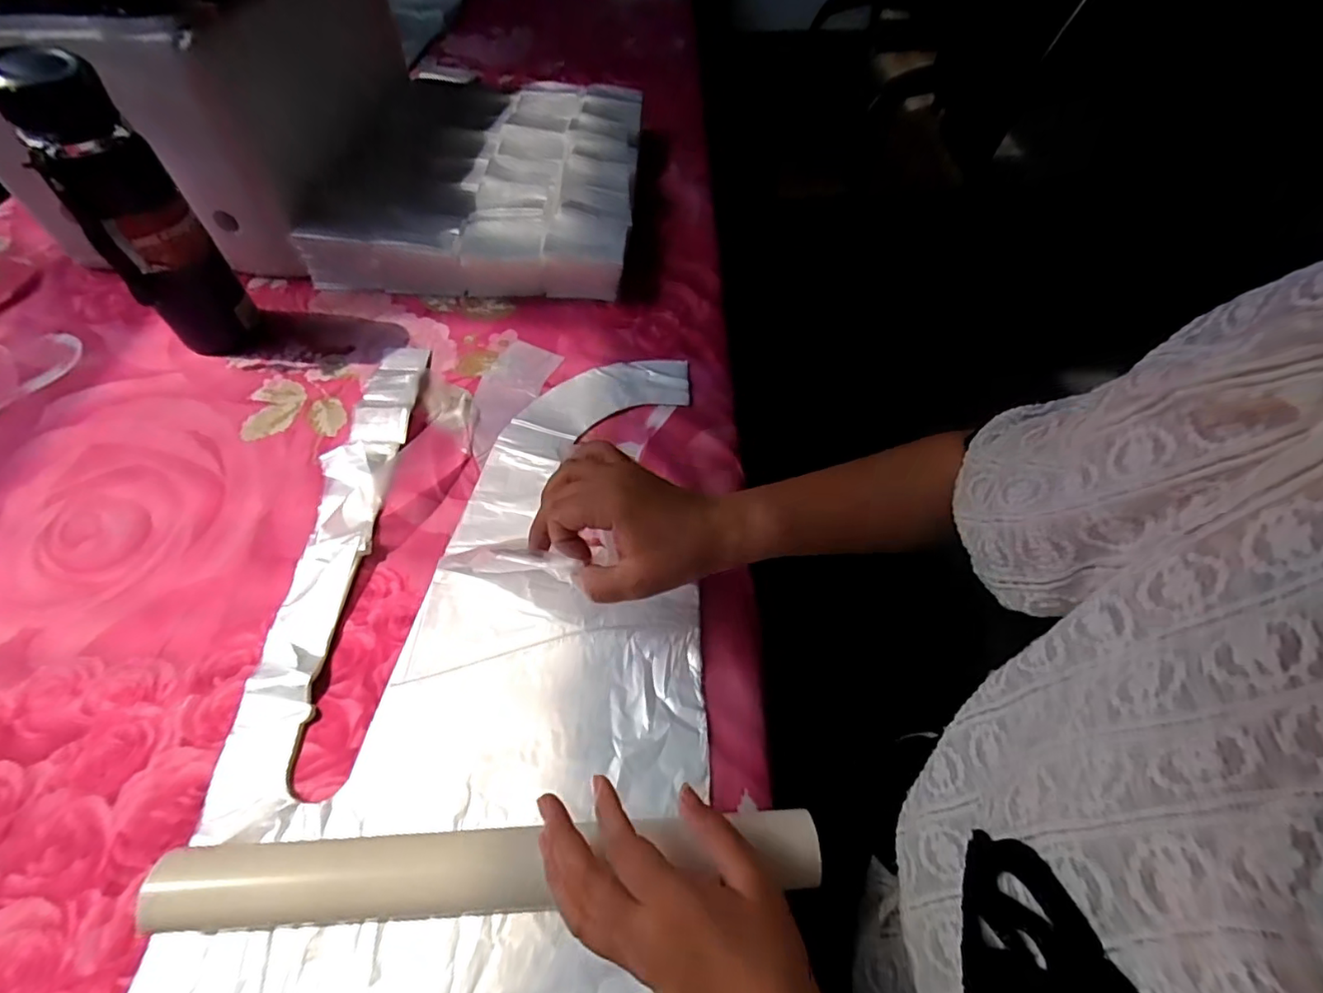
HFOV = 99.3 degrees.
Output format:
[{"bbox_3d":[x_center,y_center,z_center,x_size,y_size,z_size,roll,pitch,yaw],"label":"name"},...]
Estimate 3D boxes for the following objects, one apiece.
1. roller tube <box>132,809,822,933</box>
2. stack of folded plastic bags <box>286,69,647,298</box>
[{"bbox_3d":[-0.090,0.205,0.311,0.359,0.030,0.040,-2,55,-4],"label":"roller tube"},{"bbox_3d":[-0.209,-0.422,0.732,0.349,0.104,0.413,3,54,-1],"label":"stack of folded plastic bags"}]

